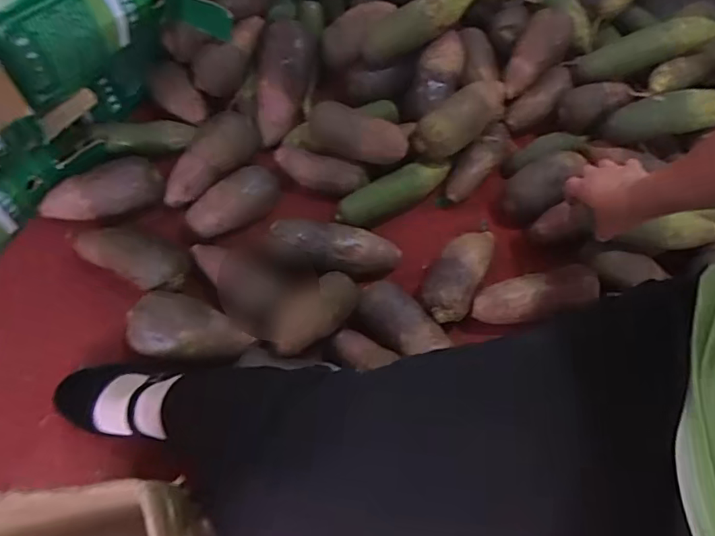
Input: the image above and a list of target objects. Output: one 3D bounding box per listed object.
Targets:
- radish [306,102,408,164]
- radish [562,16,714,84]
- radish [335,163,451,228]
[{"bbox_3d":[0.002,-0.195,0.730,0.143,0.050,0.063,17,65,5],"label":"radish"},{"bbox_3d":[0.433,-0.335,0.774,0.207,0.055,0.054,-13,64,19],"label":"radish"},{"bbox_3d":[0.050,-0.111,0.752,0.176,0.041,0.055,-29,70,-15],"label":"radish"}]

